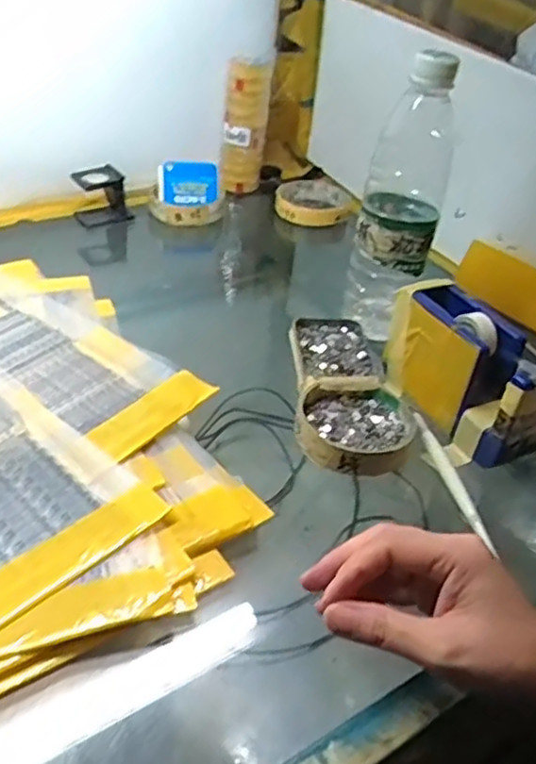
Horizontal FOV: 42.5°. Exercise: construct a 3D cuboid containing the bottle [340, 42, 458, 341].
[{"bbox_3d":[0.105,-0.145,0.543,0.059,0.209,0.066,16,38,12],"label":"bottle"}]

